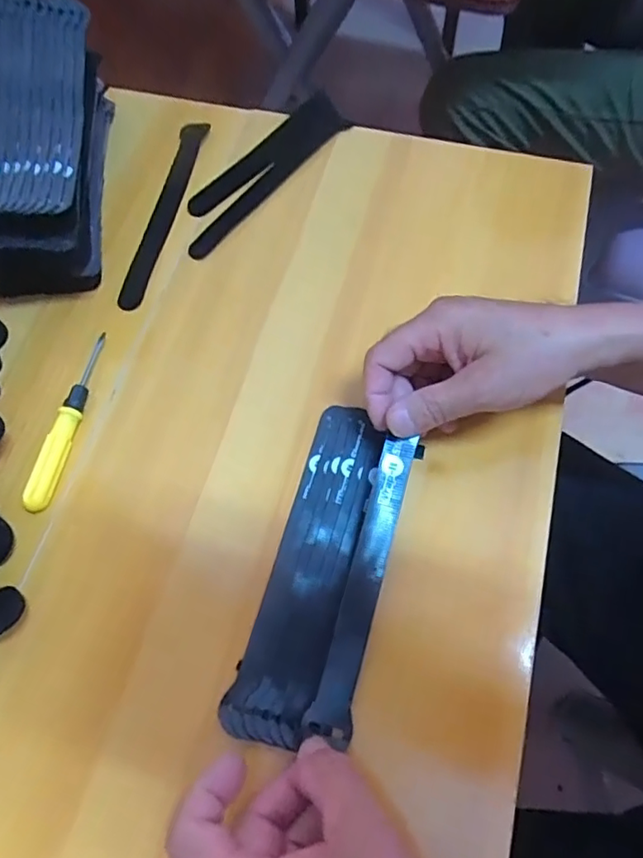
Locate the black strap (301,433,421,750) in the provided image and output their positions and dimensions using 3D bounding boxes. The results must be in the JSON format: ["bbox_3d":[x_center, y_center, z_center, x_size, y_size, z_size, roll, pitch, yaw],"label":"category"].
[{"bbox_3d":[0.026,0.087,0.329,0.022,0.029,0.168,15,71,8],"label":"black strap"}]

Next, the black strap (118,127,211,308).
[{"bbox_3d":[-0.127,-0.178,0.456,0.020,0.011,0.193,9,68,5],"label":"black strap"}]

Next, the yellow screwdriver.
[{"bbox_3d":[-0.169,-0.007,0.376,0.014,0.014,0.128,8,67,5],"label":"yellow screwdriver"}]

